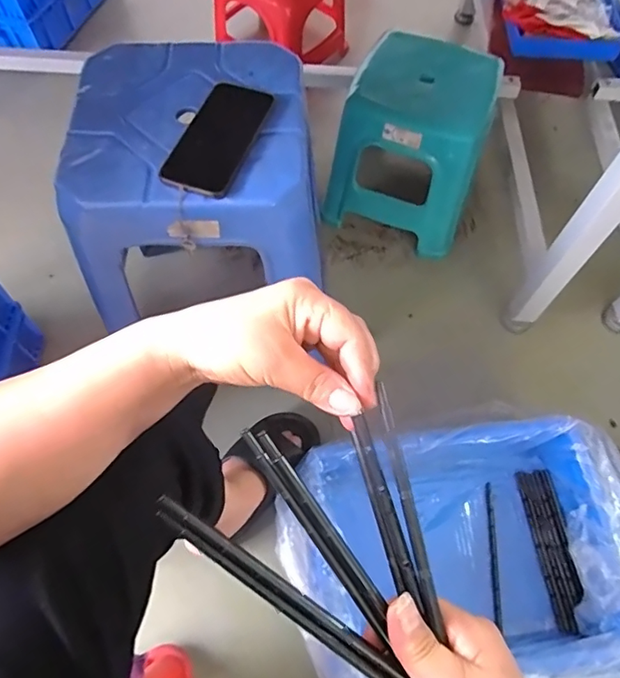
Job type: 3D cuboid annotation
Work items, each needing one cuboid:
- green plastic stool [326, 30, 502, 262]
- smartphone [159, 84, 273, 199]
[{"bbox_3d":[0.191,-0.364,0.973,0.260,0.264,0.239,17,64,6],"label":"green plastic stool"},{"bbox_3d":[-0.102,-0.225,0.568,0.076,0.012,0.152,19,70,8],"label":"smartphone"}]

